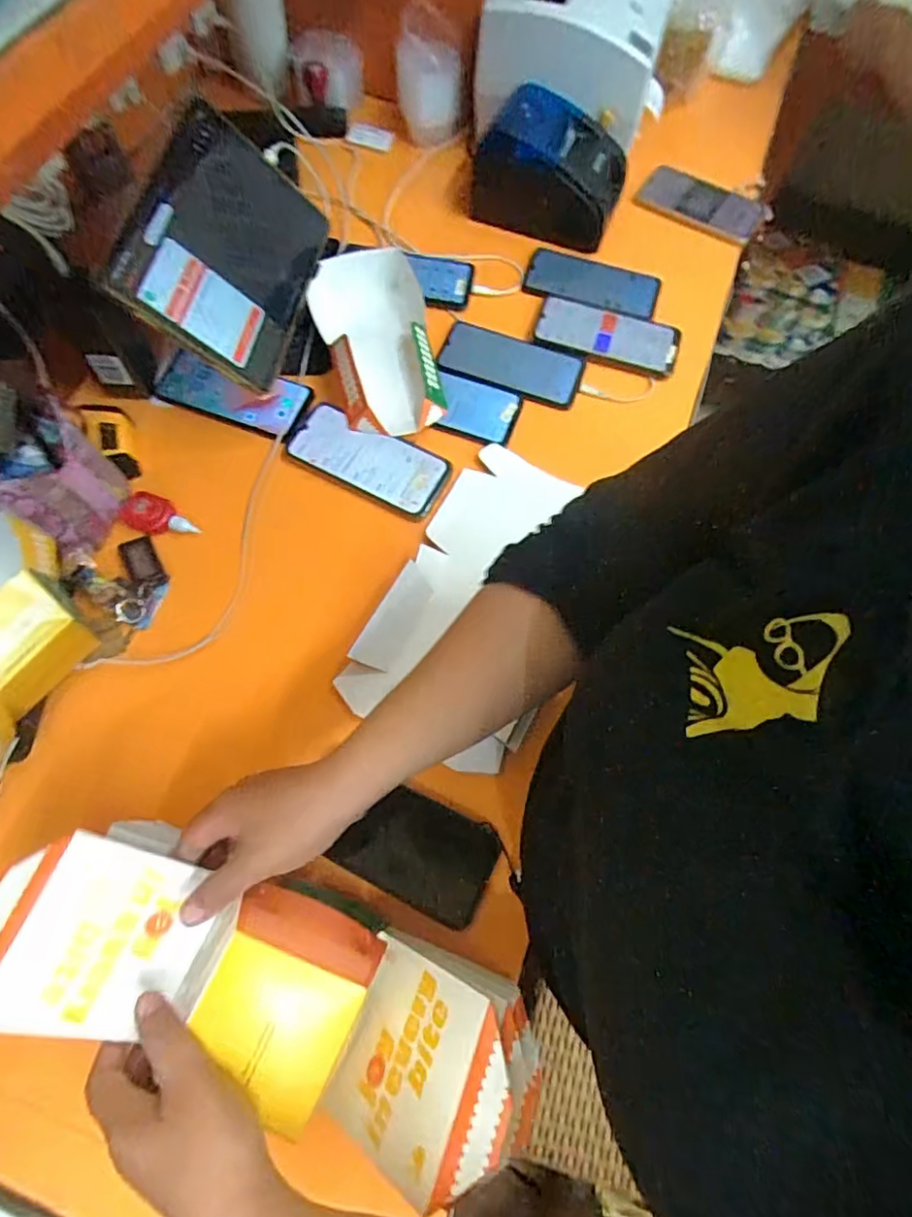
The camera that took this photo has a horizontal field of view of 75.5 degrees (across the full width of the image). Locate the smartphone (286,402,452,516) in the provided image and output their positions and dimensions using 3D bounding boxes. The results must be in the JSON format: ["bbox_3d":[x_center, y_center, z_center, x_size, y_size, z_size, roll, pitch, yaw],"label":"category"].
[{"bbox_3d":[-0.094,-0.163,0.629,0.171,0.012,0.074,26,70,7],"label":"smartphone"}]

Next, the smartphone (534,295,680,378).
[{"bbox_3d":[0.180,-0.327,0.703,0.167,0.011,0.081,17,69,4],"label":"smartphone"}]

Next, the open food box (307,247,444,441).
[{"bbox_3d":[-0.083,-0.286,0.649,0.123,0.062,0.216,-12,70,-7],"label":"open food box"}]

